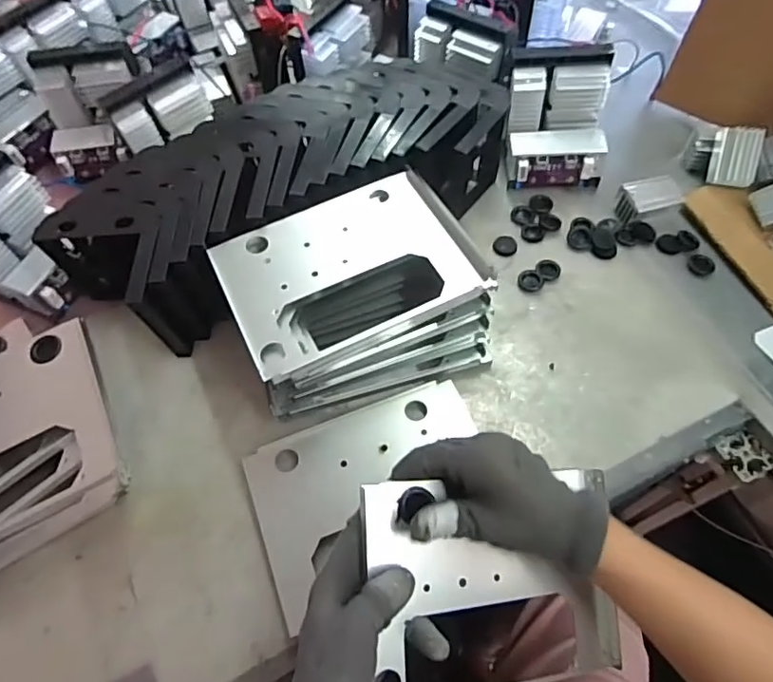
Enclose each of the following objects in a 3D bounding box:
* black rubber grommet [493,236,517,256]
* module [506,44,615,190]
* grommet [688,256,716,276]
[{"bbox_3d":[0.129,-0.104,0.609,0.025,0.004,0.029,15,61,10],"label":"black rubber grommet"},{"bbox_3d":[0.188,-0.238,0.617,0.109,0.110,0.105,3,60,3],"label":"module"},{"bbox_3d":[0.331,-0.080,0.586,0.026,0.009,0.023,2,62,2],"label":"grommet"}]

